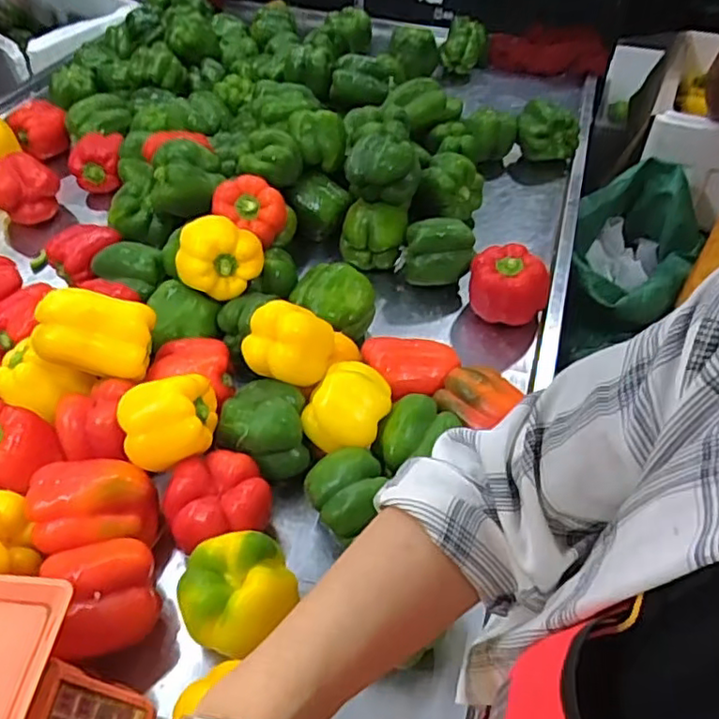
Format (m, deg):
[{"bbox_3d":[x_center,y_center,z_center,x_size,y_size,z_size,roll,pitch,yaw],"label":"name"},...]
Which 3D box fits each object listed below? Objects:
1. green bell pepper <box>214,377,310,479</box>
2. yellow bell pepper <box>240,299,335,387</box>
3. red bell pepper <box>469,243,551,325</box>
[{"bbox_3d":[-0.094,0.067,0.640,0.083,0.065,0.080,1,47,-1],"label":"green bell pepper"},{"bbox_3d":[-0.076,-0.019,0.650,0.090,0.066,0.077,6,47,4],"label":"yellow bell pepper"},{"bbox_3d":[0.188,-0.090,0.809,0.090,0.087,0.077,-4,47,-4],"label":"red bell pepper"}]

